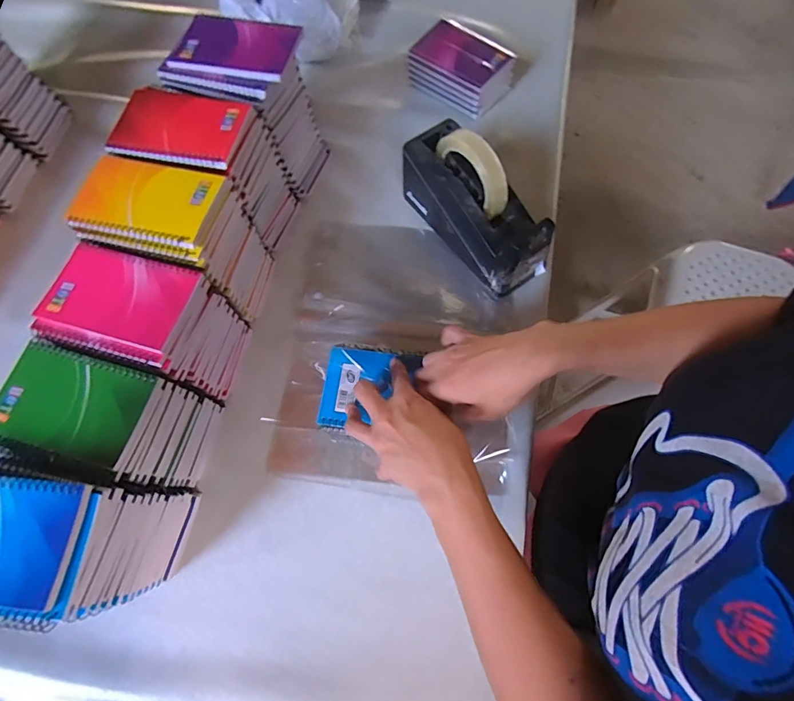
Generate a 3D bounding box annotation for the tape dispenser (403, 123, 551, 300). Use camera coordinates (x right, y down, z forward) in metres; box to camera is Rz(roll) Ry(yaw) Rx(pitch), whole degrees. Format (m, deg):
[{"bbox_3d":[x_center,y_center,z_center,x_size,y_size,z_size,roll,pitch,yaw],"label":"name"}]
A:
[{"bbox_3d":[0.092,-0.174,0.502,0.073,0.135,0.206,-34,73,-12],"label":"tape dispenser"}]

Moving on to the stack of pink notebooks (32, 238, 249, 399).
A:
[{"bbox_3d":[-0.249,-0.020,0.443,0.135,0.139,0.100,17,69,6],"label":"stack of pink notebooks"}]

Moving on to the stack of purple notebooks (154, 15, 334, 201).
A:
[{"bbox_3d":[-0.180,-0.303,0.533,0.141,0.158,0.106,22,71,8],"label":"stack of purple notebooks"}]

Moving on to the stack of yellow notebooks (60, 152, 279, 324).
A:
[{"bbox_3d":[-0.234,-0.112,0.469,0.137,0.155,0.096,11,68,4],"label":"stack of yellow notebooks"}]

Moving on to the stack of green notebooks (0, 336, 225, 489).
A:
[{"bbox_3d":[-0.273,0.073,0.415,0.142,0.130,0.098,12,69,5],"label":"stack of green notebooks"}]

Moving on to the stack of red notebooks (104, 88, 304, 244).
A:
[{"bbox_3d":[-0.219,-0.206,0.504,0.143,0.157,0.101,15,70,6],"label":"stack of red notebooks"}]

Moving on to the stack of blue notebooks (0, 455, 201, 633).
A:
[{"bbox_3d":[-0.289,0.162,0.368,0.148,0.152,0.104,8,68,3],"label":"stack of blue notebooks"}]

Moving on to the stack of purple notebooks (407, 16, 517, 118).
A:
[{"bbox_3d":[0.096,-0.419,0.628,0.135,0.058,0.099,37,74,13],"label":"stack of purple notebooks"}]

